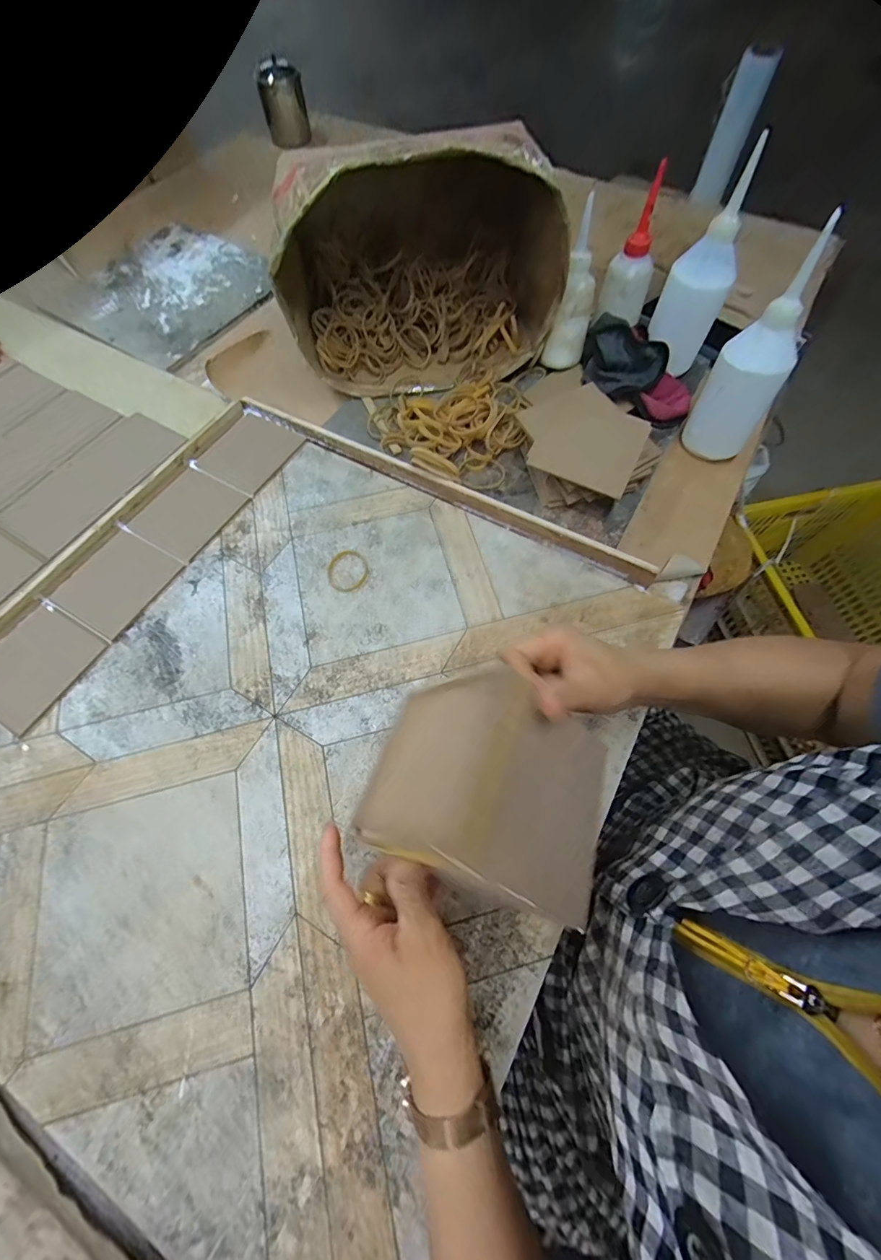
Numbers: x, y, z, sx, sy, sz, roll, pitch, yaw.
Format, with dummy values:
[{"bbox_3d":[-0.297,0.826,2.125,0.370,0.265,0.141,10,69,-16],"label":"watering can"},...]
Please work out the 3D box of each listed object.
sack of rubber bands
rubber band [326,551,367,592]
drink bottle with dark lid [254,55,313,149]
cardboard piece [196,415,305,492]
[{"bbox_3d":[-0.020,-0.453,0.519,0.309,0.213,0.248,0,66,1],"label":"sack of rubber bands"},{"bbox_3d":[-0.100,-0.065,0.461,0.044,0.004,0.050,-23,68,-9],"label":"rubber band"},{"bbox_3d":[-0.317,-1.063,0.870,0.088,0.111,0.082,-15,67,-6],"label":"drink bottle with dark lid"},{"bbox_3d":[-0.237,-0.223,0.537,0.092,0.010,0.099,30,74,7],"label":"cardboard piece"}]

